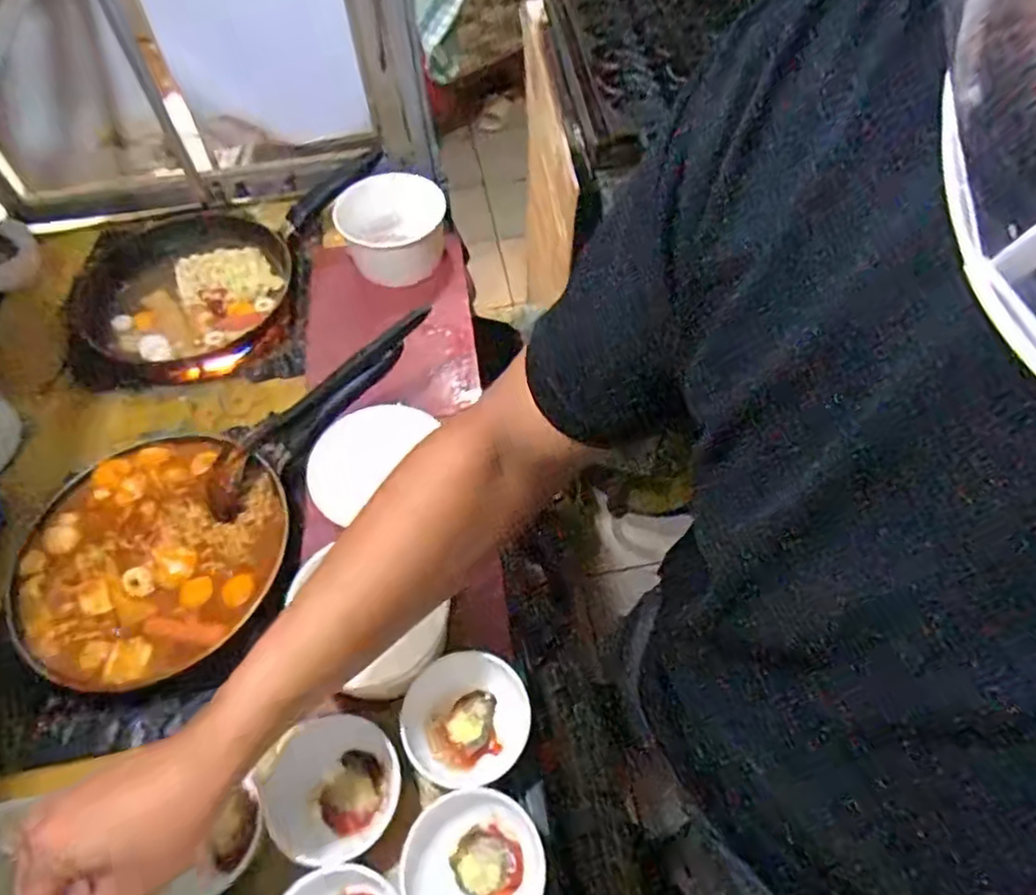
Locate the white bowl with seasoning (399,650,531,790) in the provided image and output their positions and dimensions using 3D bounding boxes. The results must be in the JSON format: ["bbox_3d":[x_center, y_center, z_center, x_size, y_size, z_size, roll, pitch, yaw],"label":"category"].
[{"bbox_3d":[-0.041,0.204,0.527,0.095,0.040,0.088,-1,57,1],"label":"white bowl with seasoning"}]

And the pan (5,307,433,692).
[{"bbox_3d":[-0.273,0.019,0.621,0.221,0.107,0.385,30,63,20],"label":"pan"}]

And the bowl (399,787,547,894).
[{"bbox_3d":[-0.030,0.284,0.468,0.091,0.044,0.091,-1,57,1],"label":"bowl"}]

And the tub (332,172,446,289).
[{"bbox_3d":[-0.140,-0.249,0.819,0.119,0.079,0.121,-1,57,1],"label":"tub"}]

